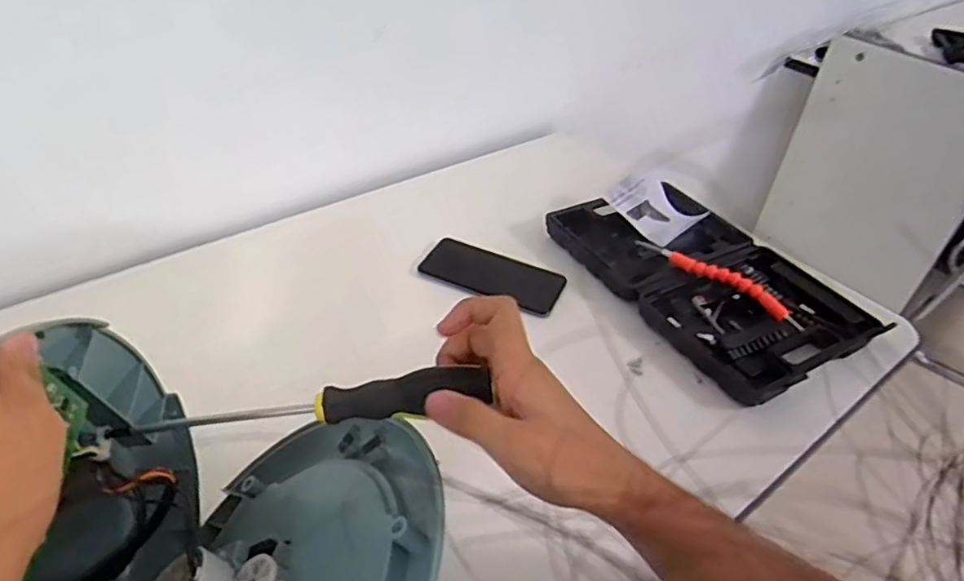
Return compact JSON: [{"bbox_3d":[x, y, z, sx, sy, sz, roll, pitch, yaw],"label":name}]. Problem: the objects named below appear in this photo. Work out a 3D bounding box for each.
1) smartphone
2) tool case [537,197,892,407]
[{"bbox_3d":[0.013,-0.019,0.729,0.160,0.011,0.072,19,41,17],"label":"smartphone"},{"bbox_3d":[0.260,-0.020,0.736,0.209,0.040,0.339,-19,44,-27],"label":"tool case"}]

